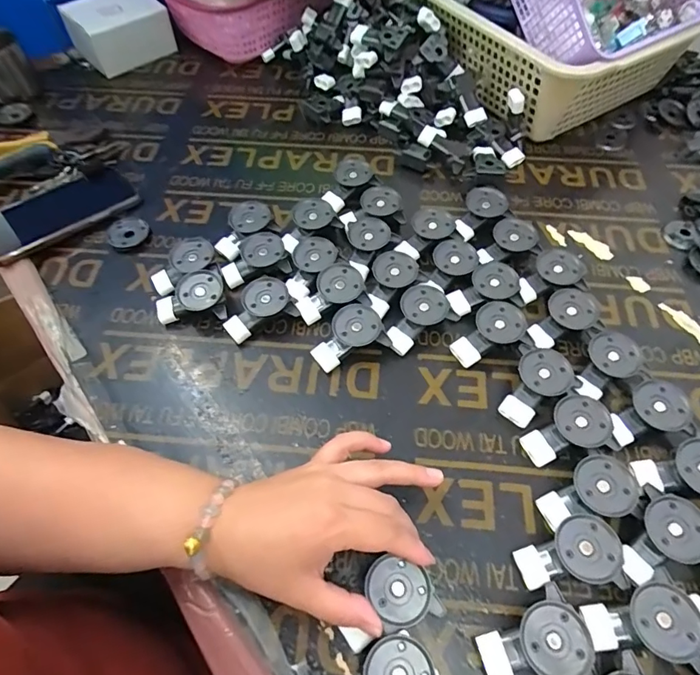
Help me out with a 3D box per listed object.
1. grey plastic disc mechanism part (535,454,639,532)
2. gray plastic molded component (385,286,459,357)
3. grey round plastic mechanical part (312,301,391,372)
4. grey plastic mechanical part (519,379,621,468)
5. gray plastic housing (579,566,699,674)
[{"bbox_3d":[0.176,0.119,0.346,0.064,0.030,0.041,-22,60,-12],"label":"grey plastic disc mechanism part"},{"bbox_3d":[0.060,-0.017,0.431,0.065,0.033,0.043,-27,61,-15],"label":"gray plastic molded component"},{"bbox_3d":[-0.003,0.000,0.421,0.066,0.030,0.043,-20,59,-11],"label":"grey round plastic mechanical part"},{"bbox_3d":[0.173,0.074,0.374,0.065,0.029,0.053,-19,59,-10],"label":"grey plastic mechanical part"},{"bbox_3d":[0.191,0.190,0.301,0.066,0.026,0.052,-13,58,-7],"label":"gray plastic housing"}]

